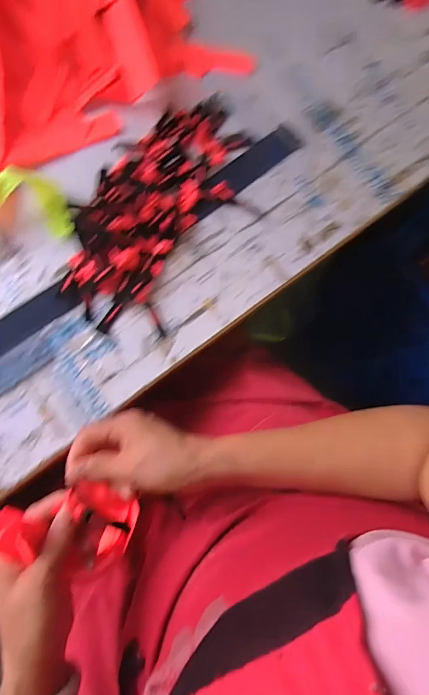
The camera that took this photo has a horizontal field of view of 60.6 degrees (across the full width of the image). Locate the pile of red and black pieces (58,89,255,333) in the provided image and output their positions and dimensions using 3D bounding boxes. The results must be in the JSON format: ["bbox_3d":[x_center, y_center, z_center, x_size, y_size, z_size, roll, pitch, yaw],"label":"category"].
[{"bbox_3d":[-0.061,-0.170,0.435,0.157,0.026,0.310,36,81,1],"label":"pile of red and black pieces"}]

